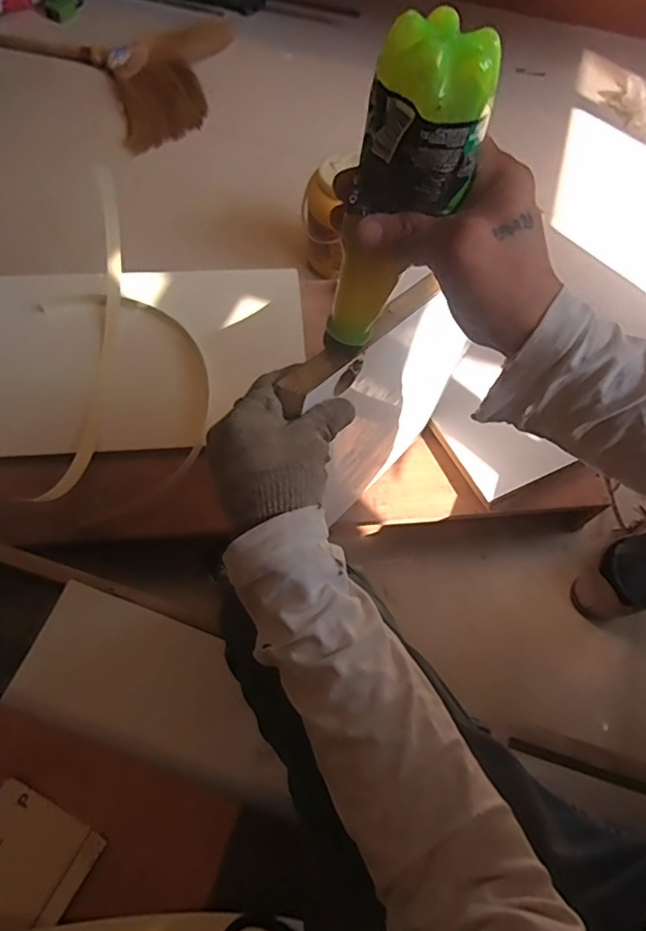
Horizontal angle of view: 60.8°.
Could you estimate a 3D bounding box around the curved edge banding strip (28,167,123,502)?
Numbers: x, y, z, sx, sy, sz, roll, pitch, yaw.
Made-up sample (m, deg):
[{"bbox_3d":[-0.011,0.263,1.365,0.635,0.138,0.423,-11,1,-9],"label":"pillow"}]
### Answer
[{"bbox_3d":[-0.361,-0.206,0.860,0.048,0.122,0.576,2,64,-2],"label":"curved edge banding strip"}]

